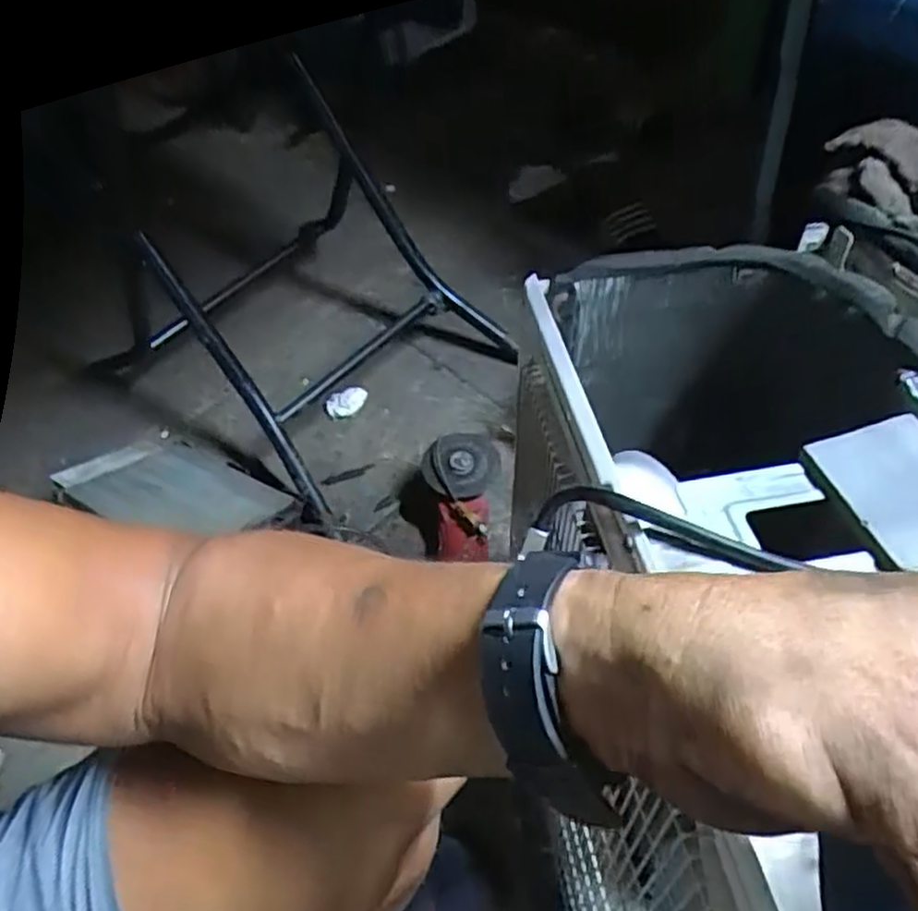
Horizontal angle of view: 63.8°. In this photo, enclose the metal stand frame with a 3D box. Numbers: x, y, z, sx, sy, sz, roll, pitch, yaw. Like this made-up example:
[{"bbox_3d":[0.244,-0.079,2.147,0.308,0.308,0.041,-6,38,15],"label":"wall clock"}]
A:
[{"bbox_3d":[-0.235,-0.276,1.060,0.433,0.369,0.453,-37,58,-21],"label":"metal stand frame"}]

